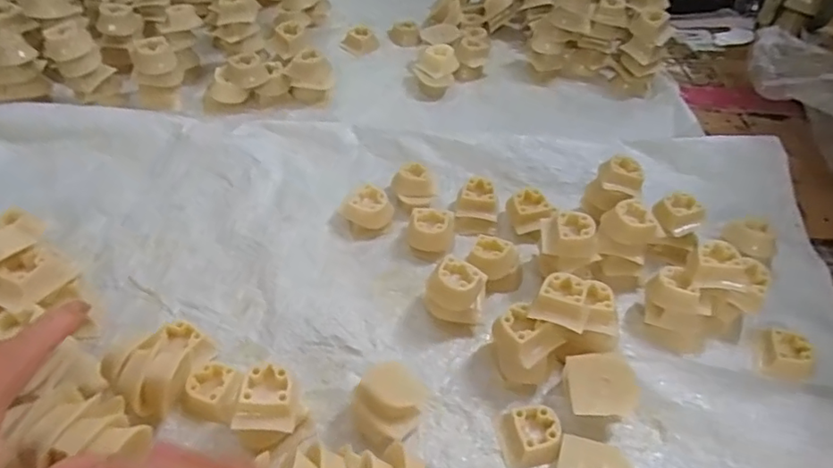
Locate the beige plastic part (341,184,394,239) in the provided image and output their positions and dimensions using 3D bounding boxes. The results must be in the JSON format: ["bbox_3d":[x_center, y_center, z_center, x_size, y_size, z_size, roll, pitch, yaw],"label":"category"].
[{"bbox_3d":[-0.044,-0.019,0.500,0.038,0.029,0.033,-32,56,-27],"label":"beige plastic part"}]

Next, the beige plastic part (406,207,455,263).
[{"bbox_3d":[0.012,-0.002,0.486,0.040,0.029,0.035,6,48,4],"label":"beige plastic part"}]

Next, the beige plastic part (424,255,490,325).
[{"bbox_3d":[0.030,0.049,0.430,0.041,0.050,0.043,1,47,-1],"label":"beige plastic part"}]

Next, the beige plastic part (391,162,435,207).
[{"bbox_3d":[-0.002,-0.046,0.523,0.039,0.024,0.033,2,47,0],"label":"beige plastic part"}]

